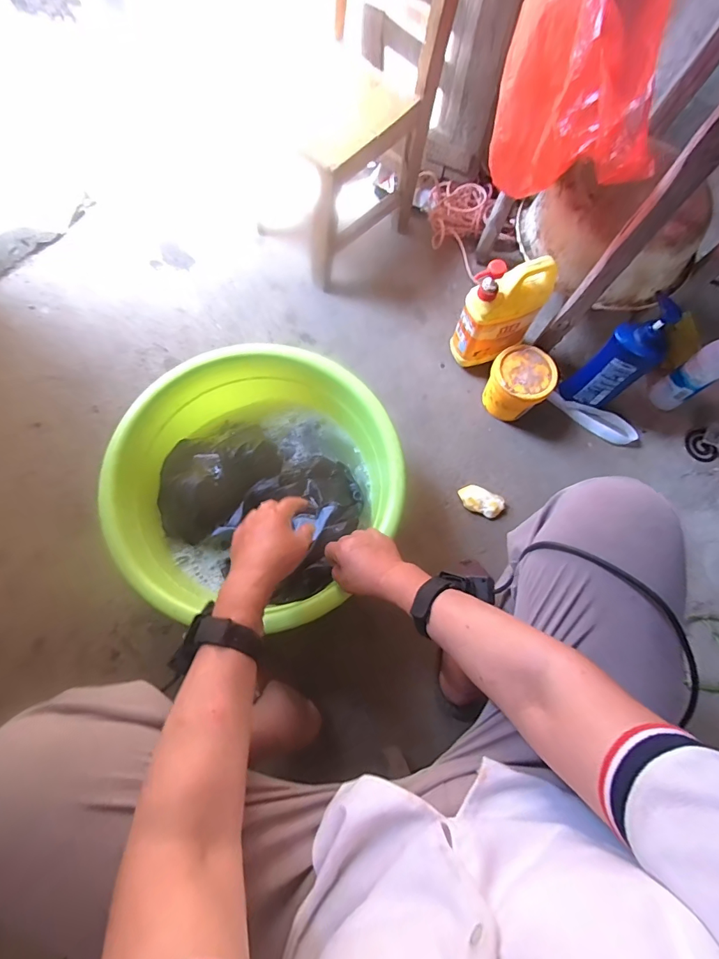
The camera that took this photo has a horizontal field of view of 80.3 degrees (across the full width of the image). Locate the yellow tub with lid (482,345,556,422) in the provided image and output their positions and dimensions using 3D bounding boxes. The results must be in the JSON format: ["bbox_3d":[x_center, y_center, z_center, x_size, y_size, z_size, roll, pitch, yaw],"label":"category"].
[{"bbox_3d":[0.299,-0.180,0.810,0.107,0.102,0.112,1,72,-2],"label":"yellow tub with lid"}]

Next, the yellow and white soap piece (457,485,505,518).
[{"bbox_3d":[0.224,0.039,0.785,0.083,0.013,0.048,26,73,6],"label":"yellow and white soap piece"}]

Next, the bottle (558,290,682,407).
[{"bbox_3d":[0.452,-0.203,0.741,0.055,0.245,0.086,-37,77,-13],"label":"bottle"}]

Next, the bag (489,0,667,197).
[{"bbox_3d":[0.274,-0.509,0.471,0.131,0.372,0.270,1,71,-1],"label":"bag"}]

